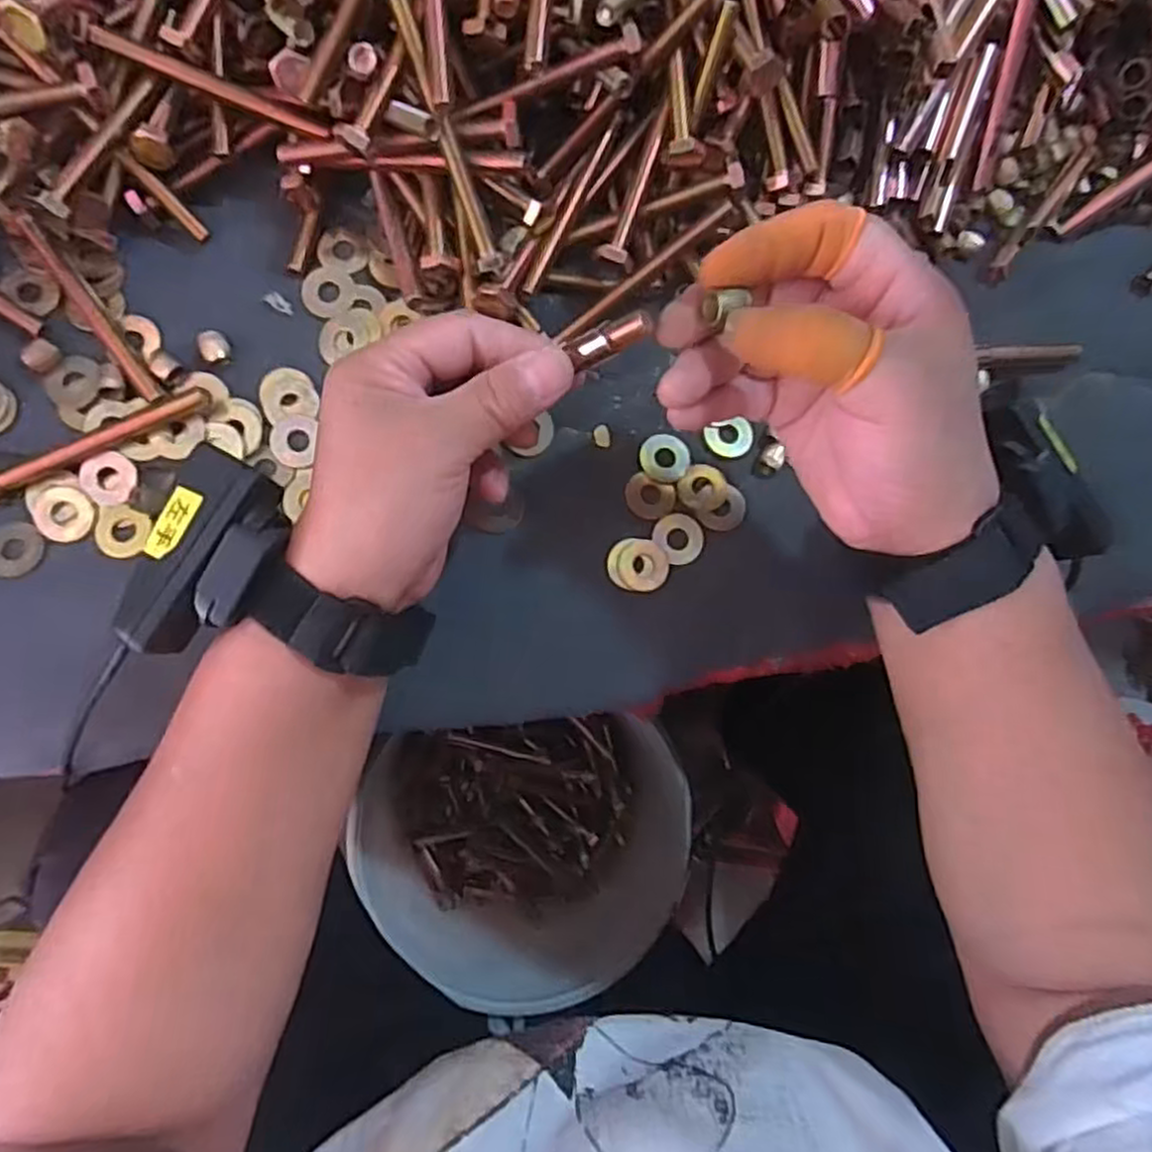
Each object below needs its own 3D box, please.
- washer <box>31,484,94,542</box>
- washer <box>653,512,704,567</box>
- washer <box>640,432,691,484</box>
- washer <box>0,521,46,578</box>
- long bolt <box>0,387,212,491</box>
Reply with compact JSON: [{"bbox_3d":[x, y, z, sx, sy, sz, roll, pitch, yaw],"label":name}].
[{"bbox_3d":[-0.228,-0.027,0.328,0.022,0.004,0.025,27,84,-7],"label":"washer"},{"bbox_3d":[0.050,-0.018,0.353,0.022,0.004,0.024,0,87,-9],"label":"washer"},{"bbox_3d":[0.044,-0.057,0.361,0.024,0.004,0.024,4,87,-9],"label":"washer"},{"bbox_3d":[-0.248,-0.012,0.325,0.023,0.004,0.024,9,86,-8],"label":"washer"},{"bbox_3d":[-0.213,-0.059,0.328,0.102,0.007,0.010,-27,92,-9],"label":"long bolt"}]

